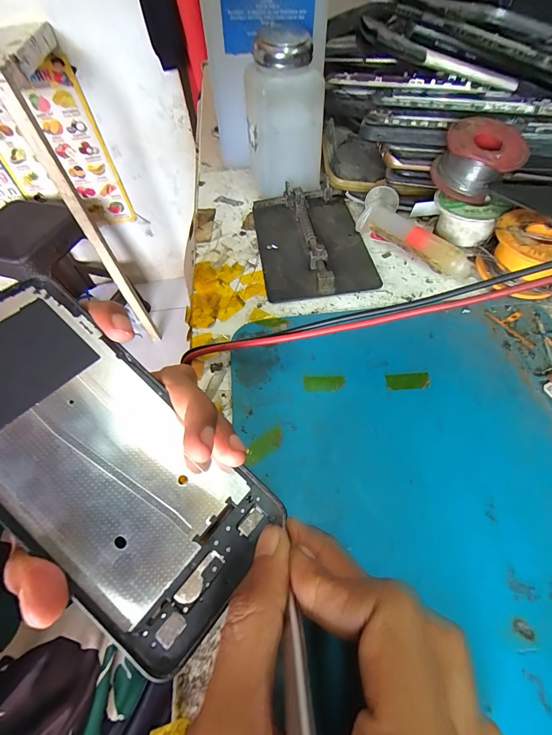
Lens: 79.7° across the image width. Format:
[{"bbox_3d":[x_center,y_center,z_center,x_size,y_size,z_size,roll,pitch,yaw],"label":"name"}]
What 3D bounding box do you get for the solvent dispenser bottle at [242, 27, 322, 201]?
[{"bbox_3d":[0.007,-0.194,0.265,0.060,0.097,0.056,-3,56,1],"label":"solvent dispenser bottle"}]

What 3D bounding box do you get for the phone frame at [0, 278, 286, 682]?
[{"bbox_3d":[-0.074,0.034,0.135,0.157,0.006,0.072,45,67,4],"label":"phone frame"}]

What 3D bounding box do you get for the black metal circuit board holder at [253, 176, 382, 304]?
[{"bbox_3d":[0.026,-0.100,0.251,0.077,0.016,0.117,-8,56,-2],"label":"black metal circuit board holder"}]

